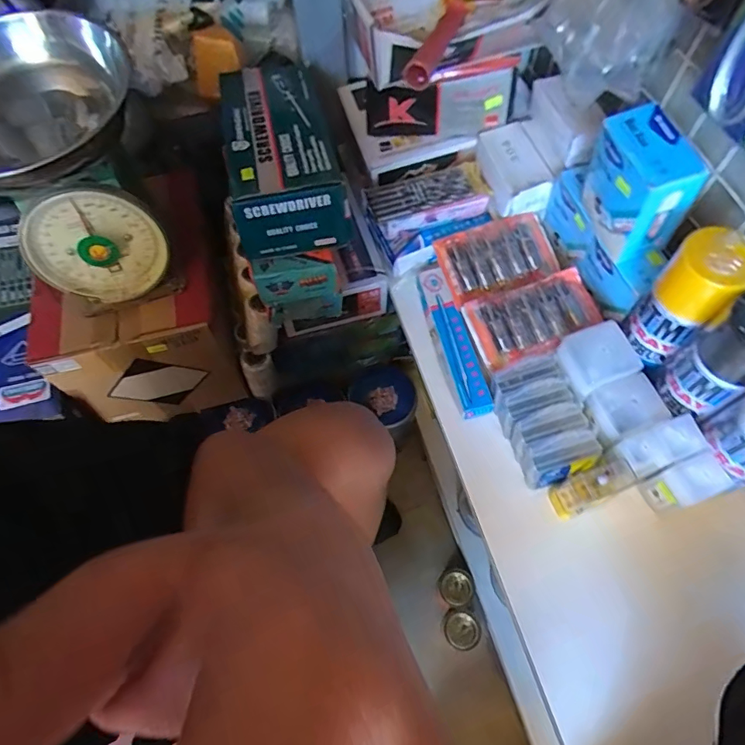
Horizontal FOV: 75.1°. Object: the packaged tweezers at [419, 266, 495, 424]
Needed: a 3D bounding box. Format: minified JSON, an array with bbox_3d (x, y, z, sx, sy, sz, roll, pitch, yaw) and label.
[{"bbox_3d":[0.099,-0.045,0.607,0.041,0.022,0.210,-14,63,-5],"label":"packaged tweezers"}]

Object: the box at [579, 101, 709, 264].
[{"bbox_3d":[0.261,-0.187,0.487,0.058,0.110,0.098,-13,63,-4],"label":"box"}]

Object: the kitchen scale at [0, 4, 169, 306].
[{"bbox_3d":[-0.322,-0.207,0.521,0.184,0.220,0.216,-18,63,-7],"label":"kitchen scale"}]

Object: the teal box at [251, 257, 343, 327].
[{"bbox_3d":[-0.088,-0.100,0.581,0.089,0.078,0.048,-19,63,-7],"label":"teal box"}]

